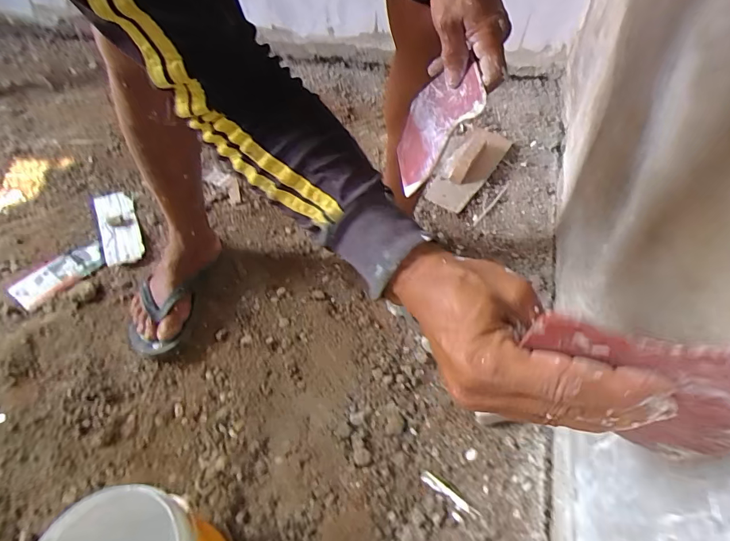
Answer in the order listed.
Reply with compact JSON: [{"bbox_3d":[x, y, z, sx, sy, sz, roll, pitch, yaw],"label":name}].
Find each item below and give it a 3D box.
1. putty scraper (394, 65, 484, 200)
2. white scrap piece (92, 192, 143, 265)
[{"bbox_3d":[0.078,-0.174,0.490,0.007,0.144,0.103,9,50,-32],"label":"putty scraper"},{"bbox_3d":[-0.551,-0.096,0.921,0.076,0.014,0.256,-22,55,-18],"label":"white scrap piece"}]

